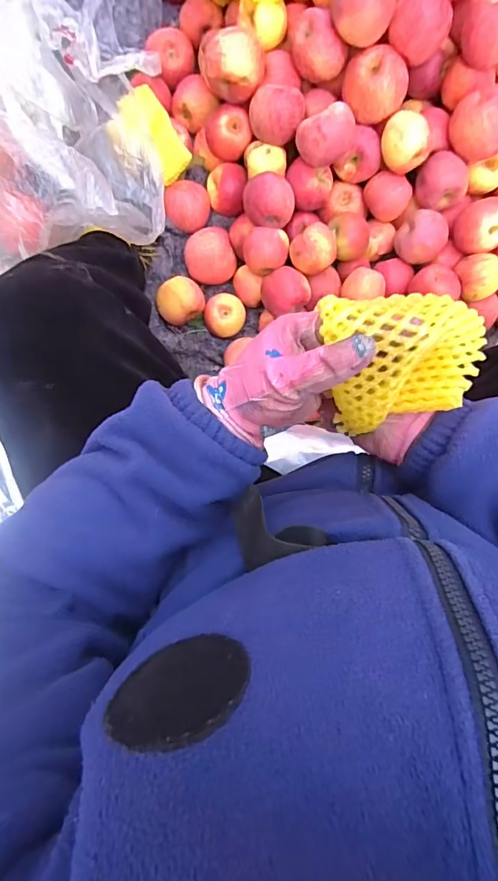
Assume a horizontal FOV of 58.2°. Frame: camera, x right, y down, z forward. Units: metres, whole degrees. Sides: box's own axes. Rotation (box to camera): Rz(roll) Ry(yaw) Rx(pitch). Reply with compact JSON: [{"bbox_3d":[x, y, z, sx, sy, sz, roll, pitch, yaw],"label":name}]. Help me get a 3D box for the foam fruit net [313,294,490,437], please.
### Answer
[{"bbox_3d":[0.097,-0.055,0.275,0.095,0.062,0.081,-19,94,0],"label":"foam fruit net"}]

